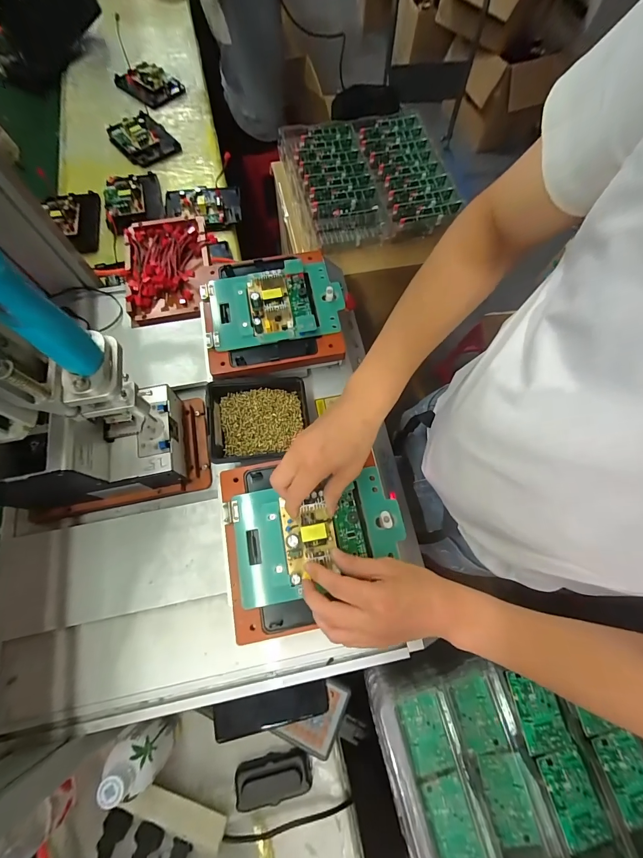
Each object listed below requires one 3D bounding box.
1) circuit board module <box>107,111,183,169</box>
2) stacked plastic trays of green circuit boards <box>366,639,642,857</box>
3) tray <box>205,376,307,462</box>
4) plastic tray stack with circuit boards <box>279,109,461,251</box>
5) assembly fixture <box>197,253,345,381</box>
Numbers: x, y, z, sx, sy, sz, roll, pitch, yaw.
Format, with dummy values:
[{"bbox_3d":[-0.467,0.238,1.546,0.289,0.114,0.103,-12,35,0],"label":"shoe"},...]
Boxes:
[{"bbox_3d":[-0.492,-0.796,0.939,0.138,0.045,0.192,-42,77,-14],"label":"circuit board module"},{"bbox_3d":[0.320,0.581,0.459,0.376,0.083,0.535,-13,72,-7],"label":"stacked plastic trays of green circuit boards"},{"bbox_3d":[-0.088,-0.015,0.489,0.135,0.039,0.118,-8,71,-5],"label":"tray"},{"bbox_3d":[0.113,-0.590,0.804,0.360,0.080,0.373,-12,72,-6],"label":"plastic tray stack with circuit boards"},{"bbox_3d":[-0.075,-0.185,0.519,0.206,0.039,0.198,-10,72,-6],"label":"assembly fixture"}]

